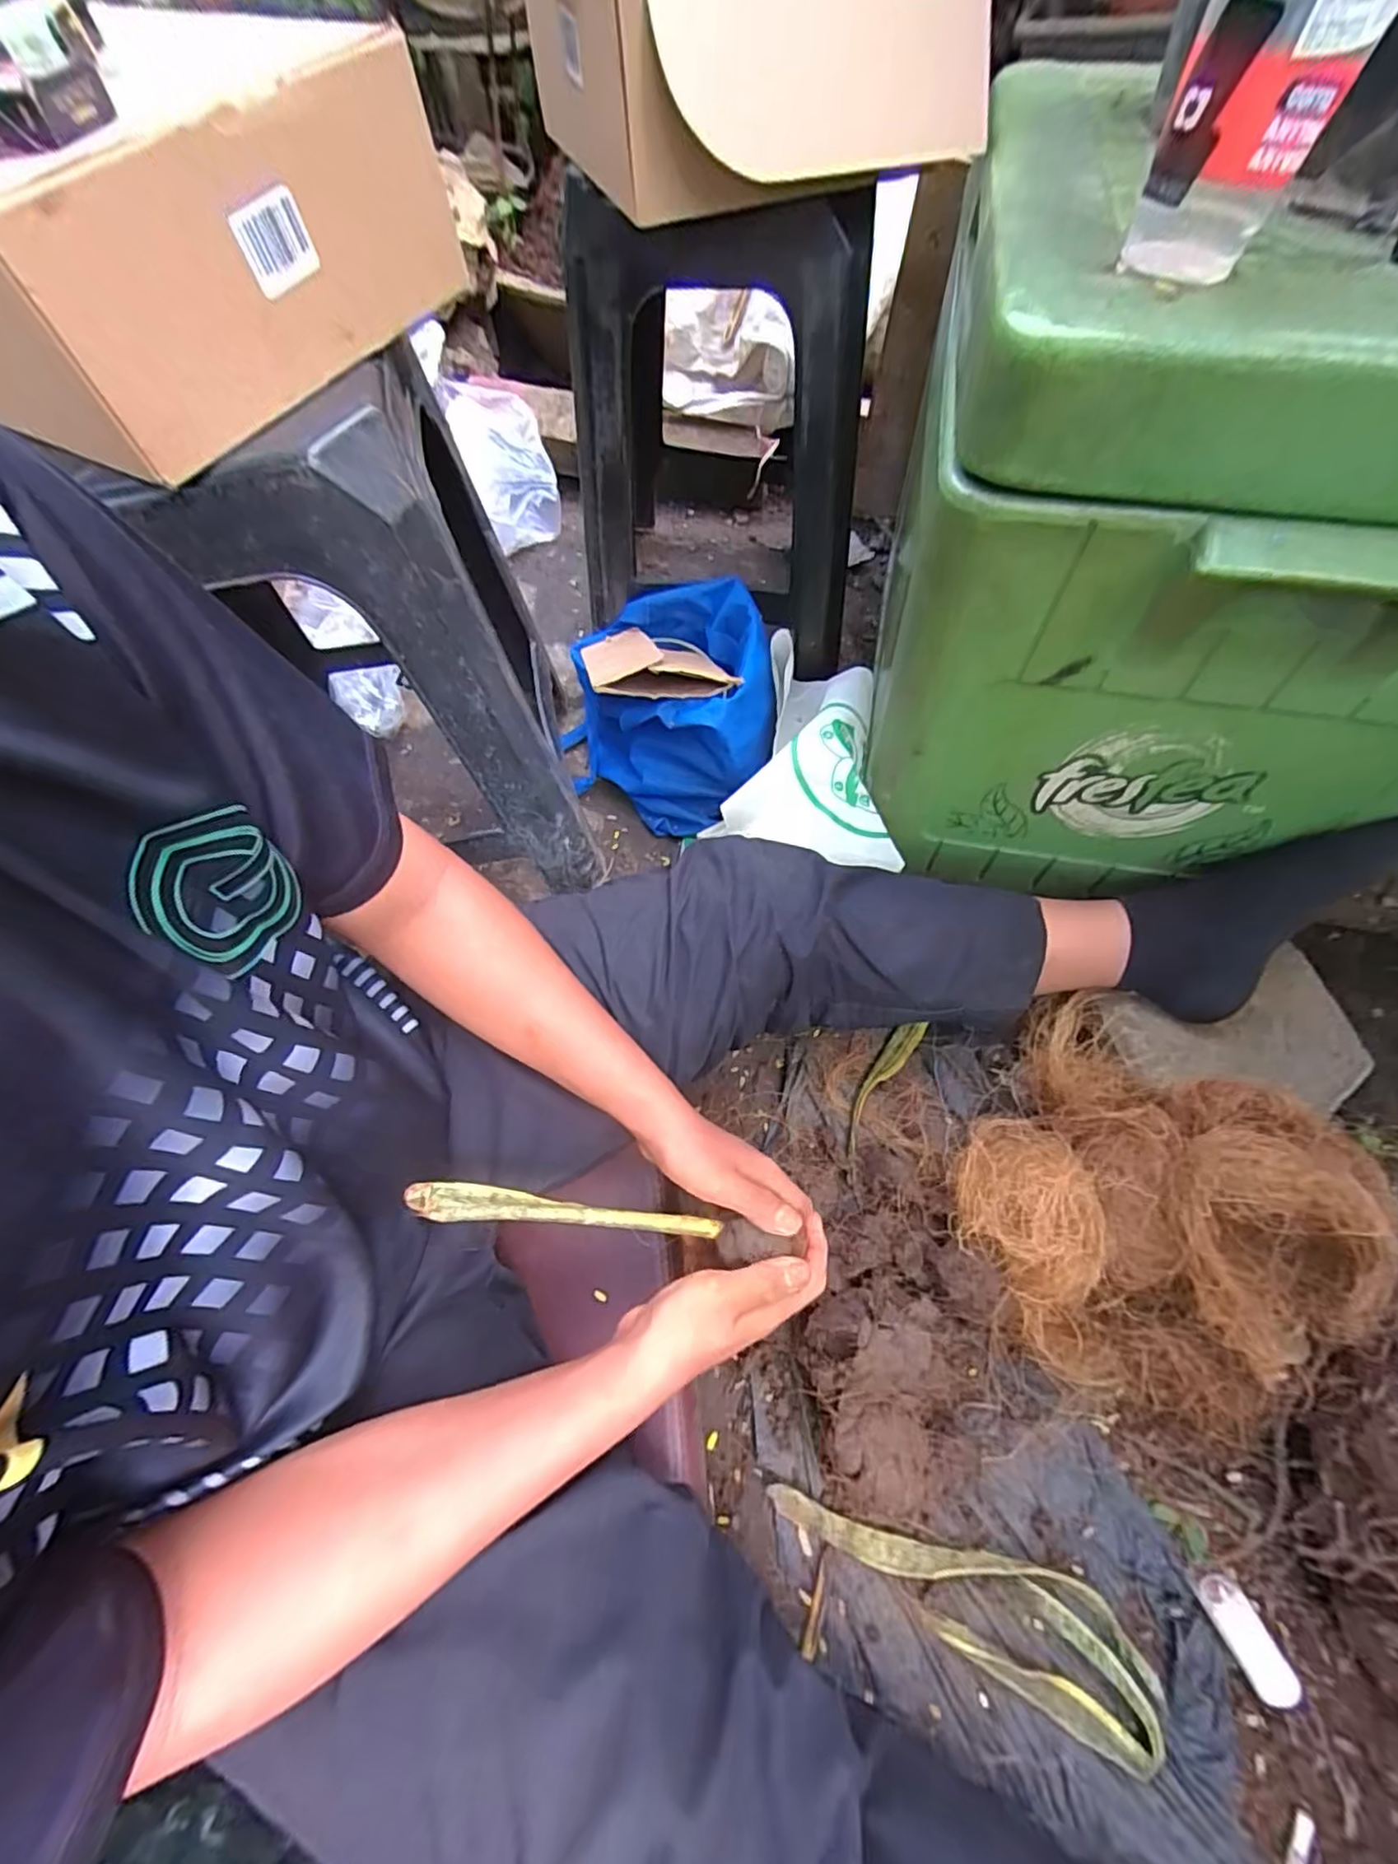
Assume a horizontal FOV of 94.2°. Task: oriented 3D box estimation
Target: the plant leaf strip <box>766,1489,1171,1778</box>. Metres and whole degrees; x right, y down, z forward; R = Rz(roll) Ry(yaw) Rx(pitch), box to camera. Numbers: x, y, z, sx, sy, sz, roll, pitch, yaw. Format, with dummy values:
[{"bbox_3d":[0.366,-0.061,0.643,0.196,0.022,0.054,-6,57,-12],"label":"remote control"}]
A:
[{"bbox_3d":[0.185,0.451,0.455,0.261,0.017,0.075,27,66,17],"label":"plant leaf strip"}]

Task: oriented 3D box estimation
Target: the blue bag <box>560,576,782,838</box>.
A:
[{"bbox_3d":[-0.042,-0.272,0.756,0.234,0.163,0.279,-10,61,-2],"label":"blue bag"}]

